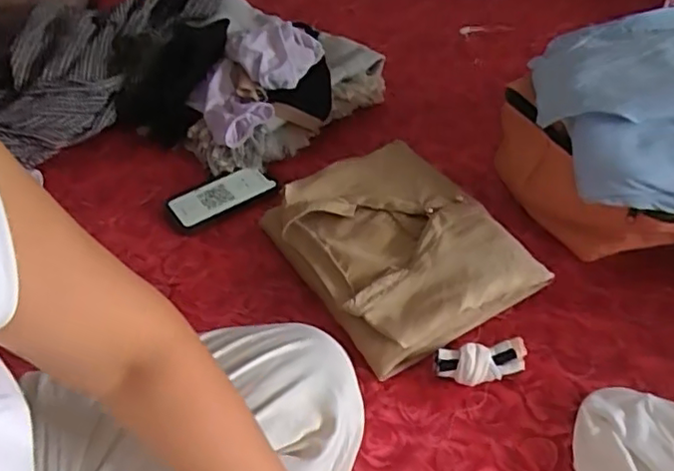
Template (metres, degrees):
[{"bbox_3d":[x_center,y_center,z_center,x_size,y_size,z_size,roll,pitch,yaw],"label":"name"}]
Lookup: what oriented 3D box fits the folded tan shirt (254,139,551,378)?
[{"bbox_3d":[0.067,0.009,0.745,0.224,0.056,0.282,-26,48,-18],"label":"folded tan shirt"}]

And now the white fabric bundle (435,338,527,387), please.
[{"bbox_3d":[0.146,0.128,0.638,0.092,0.026,0.035,-9,46,-1],"label":"white fabric bundle"}]

